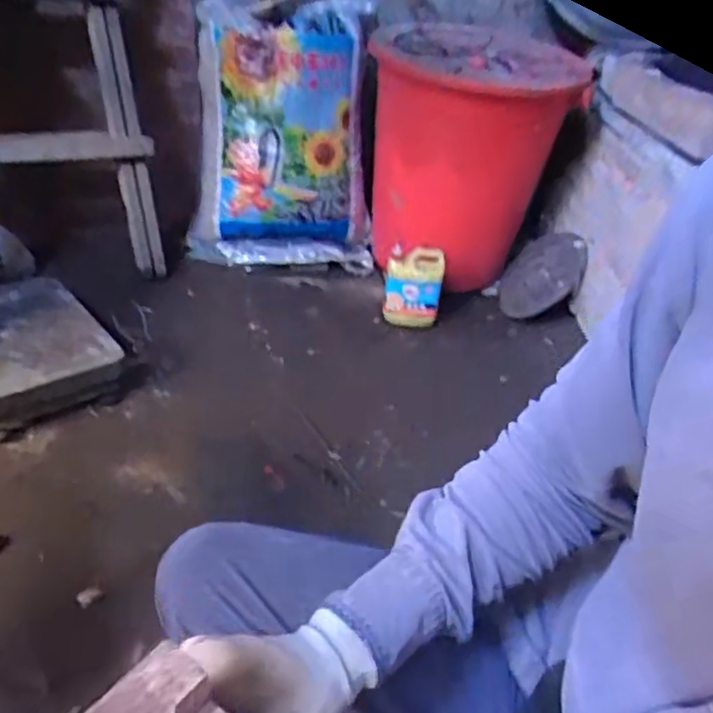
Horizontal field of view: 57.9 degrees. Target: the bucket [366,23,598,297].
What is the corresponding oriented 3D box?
[{"bbox_3d":[0.275,-0.543,1.884,0.451,0.688,0.451,-4,37,-16],"label":"bucket"}]

